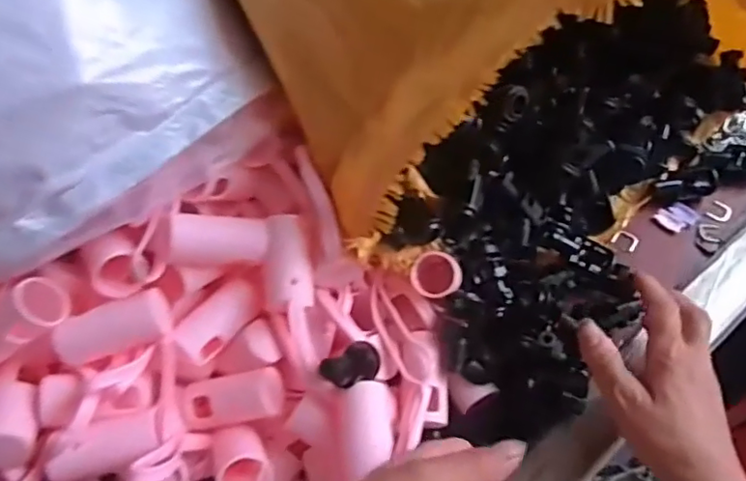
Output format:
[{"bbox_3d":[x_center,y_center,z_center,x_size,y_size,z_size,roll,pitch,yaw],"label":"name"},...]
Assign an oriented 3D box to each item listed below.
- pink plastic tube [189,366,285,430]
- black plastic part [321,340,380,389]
[{"bbox_3d":[-0.092,0.105,0.376,0.065,0.027,0.031,-9,59,-2],"label":"pink plastic tube"},{"bbox_3d":[-0.011,0.077,0.350,0.049,0.018,0.019,-4,45,-51],"label":"black plastic part"}]

